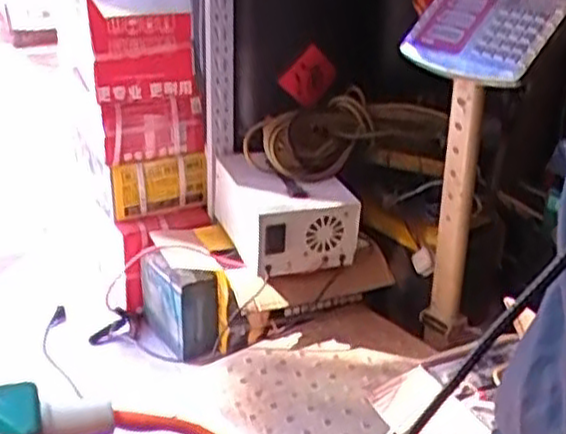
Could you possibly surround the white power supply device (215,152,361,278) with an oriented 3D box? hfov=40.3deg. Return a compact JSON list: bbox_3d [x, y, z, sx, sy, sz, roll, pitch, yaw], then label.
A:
[{"bbox_3d":[0.004,-0.013,1.483,0.211,0.142,0.281,-6,26,-16],"label":"white power supply device"}]

